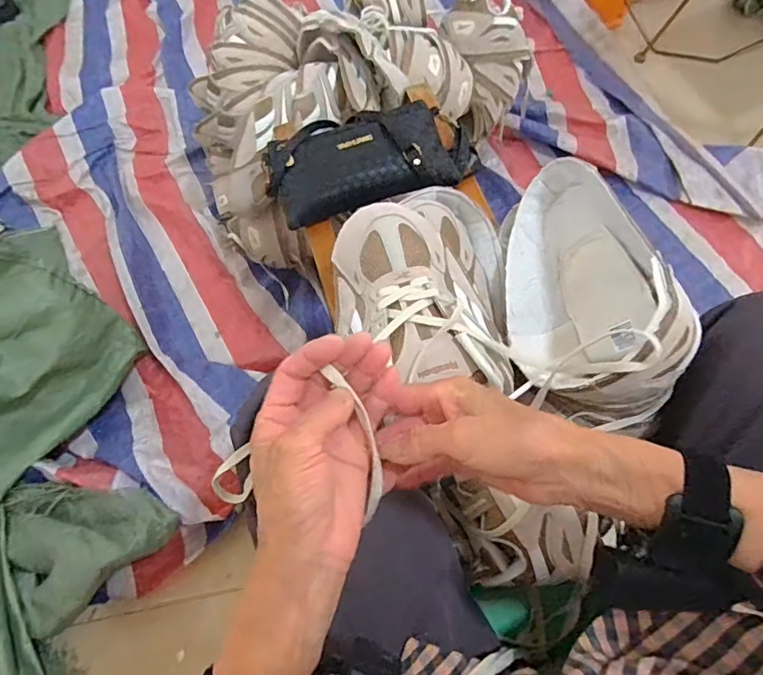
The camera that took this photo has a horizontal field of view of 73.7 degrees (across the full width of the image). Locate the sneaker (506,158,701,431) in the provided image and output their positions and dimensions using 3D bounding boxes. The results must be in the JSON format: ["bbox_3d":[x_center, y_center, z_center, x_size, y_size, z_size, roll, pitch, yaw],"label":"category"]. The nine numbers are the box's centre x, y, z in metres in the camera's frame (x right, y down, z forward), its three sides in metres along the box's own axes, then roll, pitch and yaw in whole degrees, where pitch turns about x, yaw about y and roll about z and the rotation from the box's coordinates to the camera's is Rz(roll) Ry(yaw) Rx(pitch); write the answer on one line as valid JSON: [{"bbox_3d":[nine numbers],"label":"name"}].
[{"bbox_3d":[0.181,-0.059,0.462,0.127,0.127,0.252,-11,66,-2],"label":"sneaker"}]

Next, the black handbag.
[{"bbox_3d":[-0.014,-0.219,0.619,0.251,0.046,0.135,-12,66,-3],"label":"black handbag"}]

